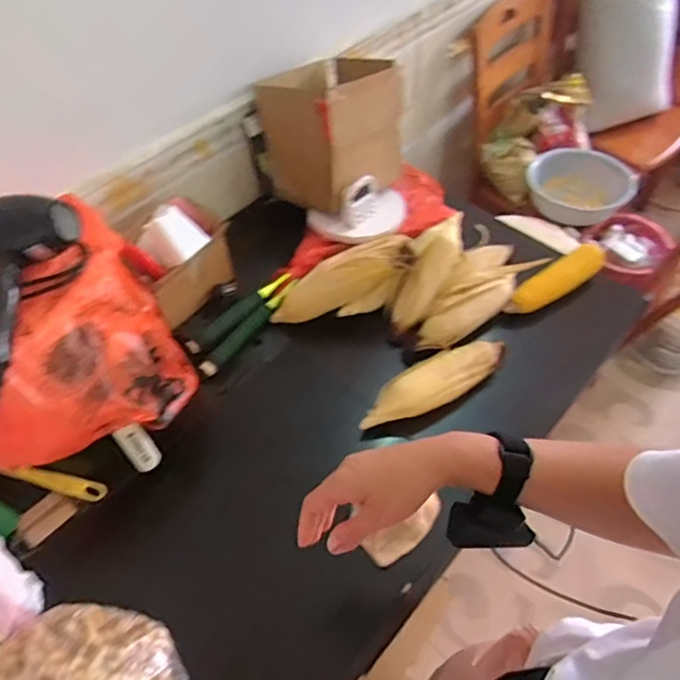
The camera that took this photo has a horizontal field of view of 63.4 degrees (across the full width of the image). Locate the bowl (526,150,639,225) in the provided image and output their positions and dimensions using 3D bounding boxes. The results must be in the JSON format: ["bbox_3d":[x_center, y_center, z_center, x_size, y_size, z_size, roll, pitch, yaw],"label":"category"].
[{"bbox_3d":[0.679,-0.446,1.548,0.266,0.098,0.261,0,54,1],"label":"bowl"}]

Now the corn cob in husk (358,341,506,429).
[{"bbox_3d":[0.153,0.065,0.879,0.259,0.045,0.066,-26,58,-17],"label":"corn cob in husk"}]

